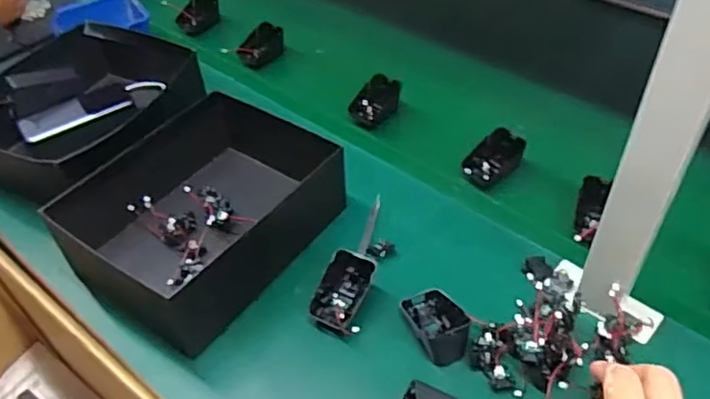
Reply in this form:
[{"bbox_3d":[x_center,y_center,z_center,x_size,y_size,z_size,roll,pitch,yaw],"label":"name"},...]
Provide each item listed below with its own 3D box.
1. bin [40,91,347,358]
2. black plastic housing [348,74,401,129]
[{"bbox_3d":[-0.151,0.009,0.645,0.187,0.081,0.256,25,53,25],"label":"bin"},{"bbox_3d":[0.025,-0.127,0.788,0.066,0.031,0.043,-36,55,-26],"label":"black plastic housing"}]

